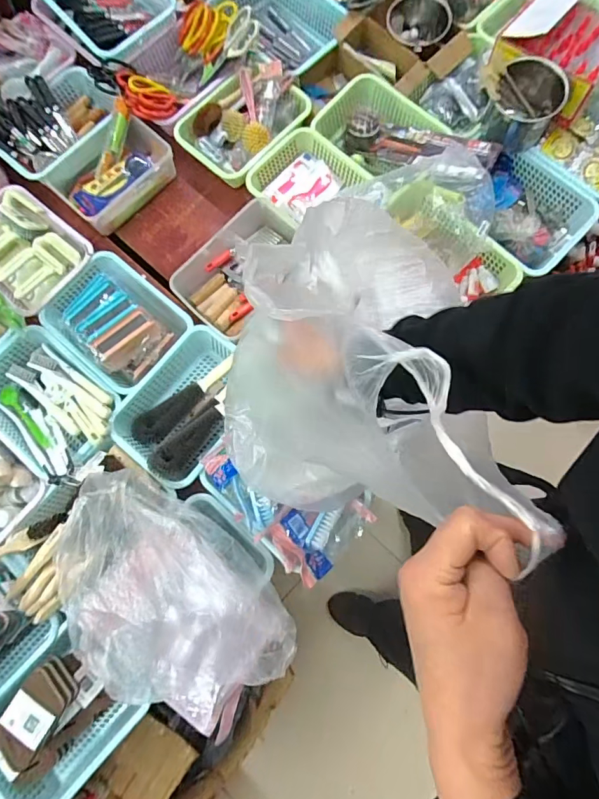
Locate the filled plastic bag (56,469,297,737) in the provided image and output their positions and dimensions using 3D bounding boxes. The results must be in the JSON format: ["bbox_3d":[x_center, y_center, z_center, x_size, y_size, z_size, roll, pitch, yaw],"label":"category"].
[{"bbox_3d":[-0.253,0.351,0.802,0.470,0.142,0.293,40,81,9],"label":"filled plastic bag"}]

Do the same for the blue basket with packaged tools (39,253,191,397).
[{"bbox_3d":[-0.410,-0.183,0.995,0.299,0.128,0.234,41,81,9],"label":"blue basket with packaged tools"}]

